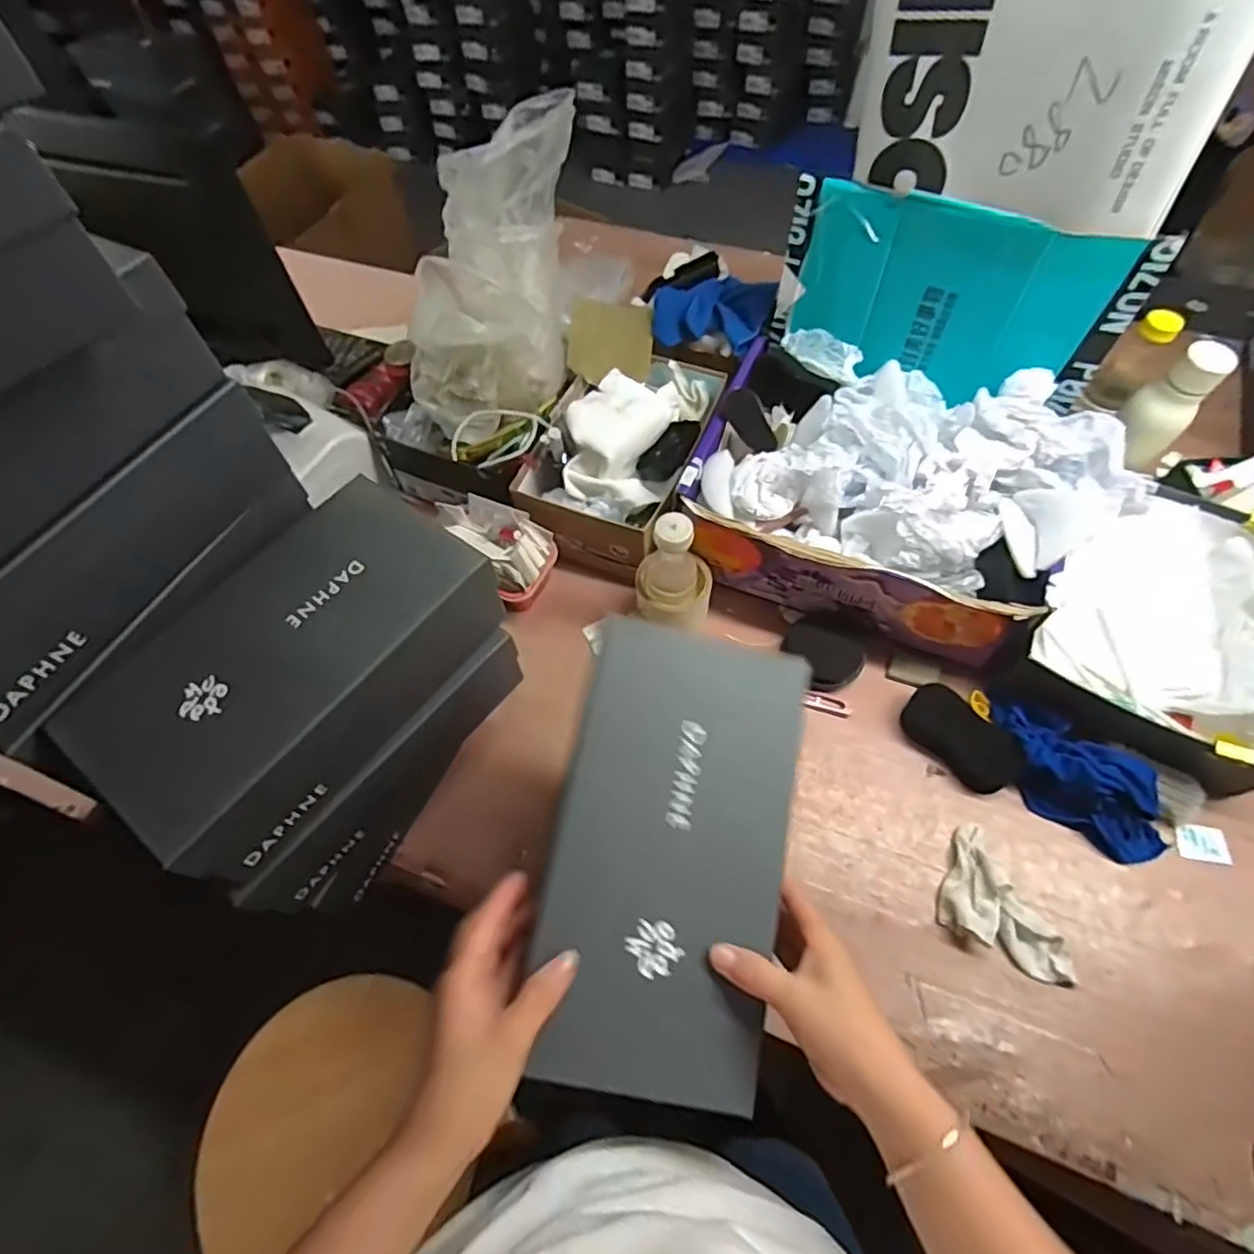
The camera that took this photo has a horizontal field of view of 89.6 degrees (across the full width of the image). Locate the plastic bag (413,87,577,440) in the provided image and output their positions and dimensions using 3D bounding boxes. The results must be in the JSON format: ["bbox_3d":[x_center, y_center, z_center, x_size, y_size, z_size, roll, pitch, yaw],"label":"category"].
[{"bbox_3d":[-0.163,-0.434,0.785,0.176,0.159,0.379,19,105,13],"label":"plastic bag"}]

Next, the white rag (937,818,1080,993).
[{"bbox_3d":[0.377,0.264,0.610,0.123,0.034,0.107,24,65,15],"label":"white rag"}]

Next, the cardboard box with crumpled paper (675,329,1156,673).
[{"bbox_3d":[0.303,-0.152,0.739,0.428,0.191,0.270,21,64,14],"label":"cardboard box with crumpled paper"}]

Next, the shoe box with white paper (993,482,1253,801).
[{"bbox_3d":[0.599,-0.004,0.704,0.244,0.091,0.322,29,66,18],"label":"shoe box with white paper"}]

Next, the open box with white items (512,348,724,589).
[{"bbox_3d":[-0.010,-0.239,0.824,0.181,0.138,0.296,18,64,13],"label":"open box with white items"}]

